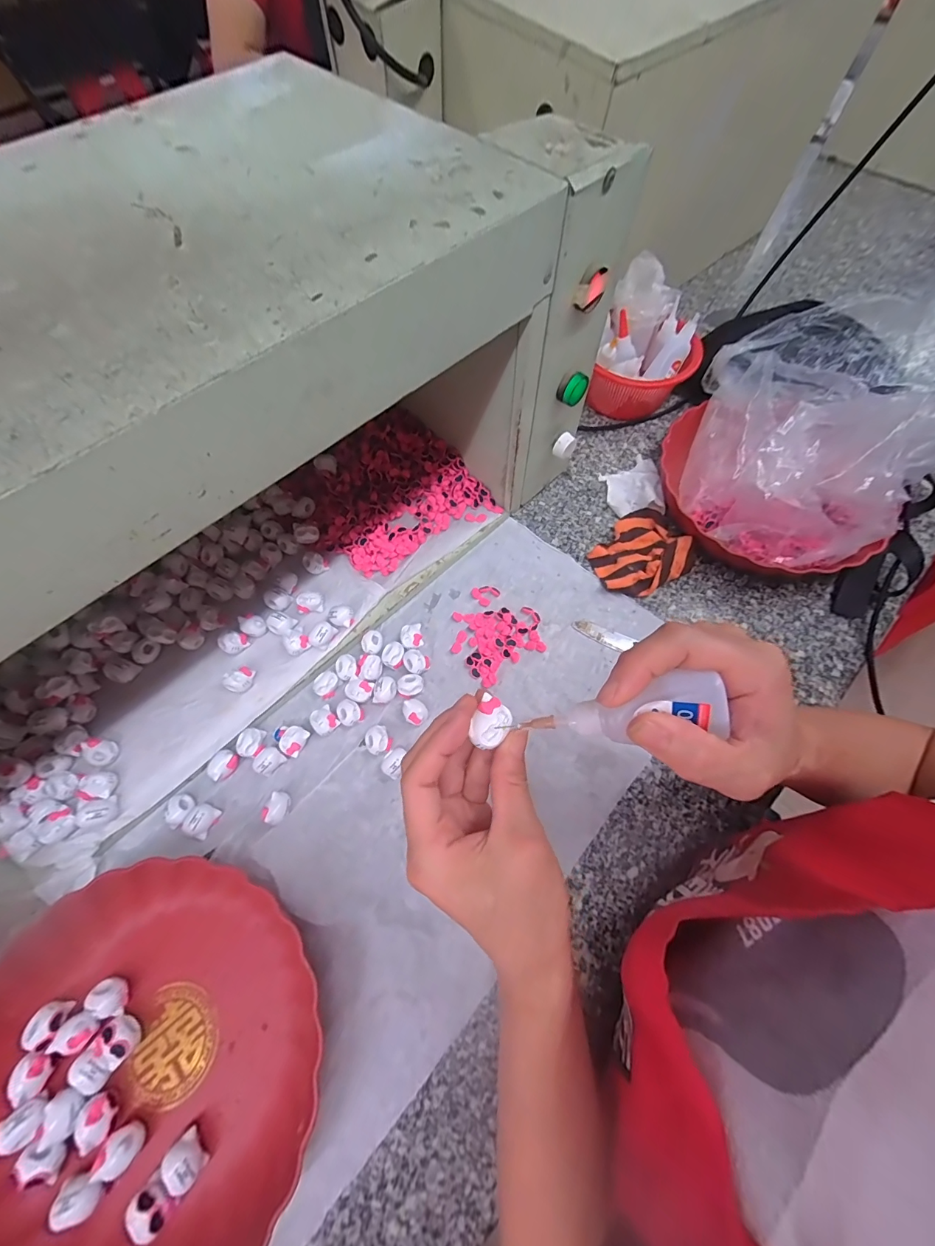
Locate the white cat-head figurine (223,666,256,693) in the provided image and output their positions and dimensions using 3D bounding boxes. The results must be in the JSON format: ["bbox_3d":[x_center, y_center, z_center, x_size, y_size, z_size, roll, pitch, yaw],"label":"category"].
[{"bbox_3d":[-0.215,0.054,0.392,0.023,0.016,0.023,3,66,1],"label":"white cat-head figurine"}]

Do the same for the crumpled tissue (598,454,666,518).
[{"bbox_3d":[0.200,-0.172,0.501,0.064,0.029,0.090,0,66,0],"label":"crumpled tissue"}]

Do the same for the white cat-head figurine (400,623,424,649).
[{"bbox_3d":[-0.057,0.015,0.426,0.022,0.016,0.025,-8,66,-4],"label":"white cat-head figurine"}]

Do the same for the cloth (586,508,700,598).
[{"bbox_3d":[0.195,-0.083,0.464,0.115,0.025,0.092,-26,69,-11],"label":"cloth"}]

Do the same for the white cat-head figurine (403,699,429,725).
[{"bbox_3d":[-0.049,0.086,0.395,0.024,0.019,0.021,32,70,13],"label":"white cat-head figurine"}]

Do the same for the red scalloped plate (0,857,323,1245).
[{"bbox_3d":[-0.228,0.305,0.283,0.228,0.051,0.234,0,66,0],"label":"red scalloped plate"}]

